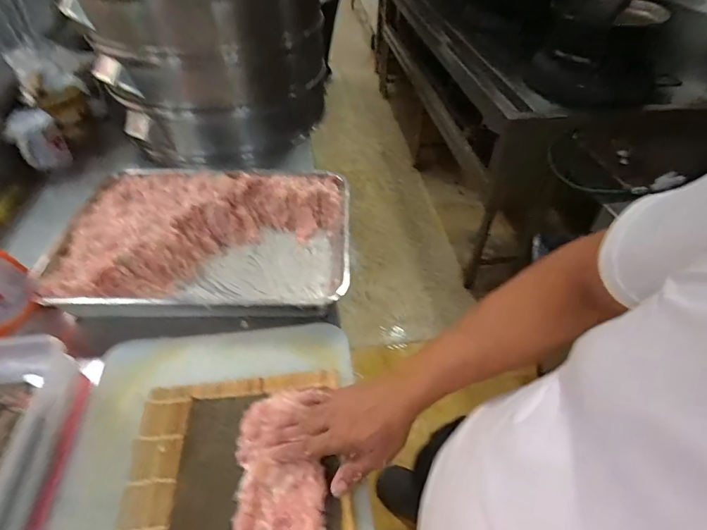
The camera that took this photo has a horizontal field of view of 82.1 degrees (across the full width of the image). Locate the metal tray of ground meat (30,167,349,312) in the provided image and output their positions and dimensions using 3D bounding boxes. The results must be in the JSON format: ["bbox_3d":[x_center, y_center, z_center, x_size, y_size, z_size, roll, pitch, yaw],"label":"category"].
[{"bbox_3d":[-0.248,-0.038,0.723,0.473,0.086,0.329,1,46,-1],"label":"metal tray of ground meat"}]

